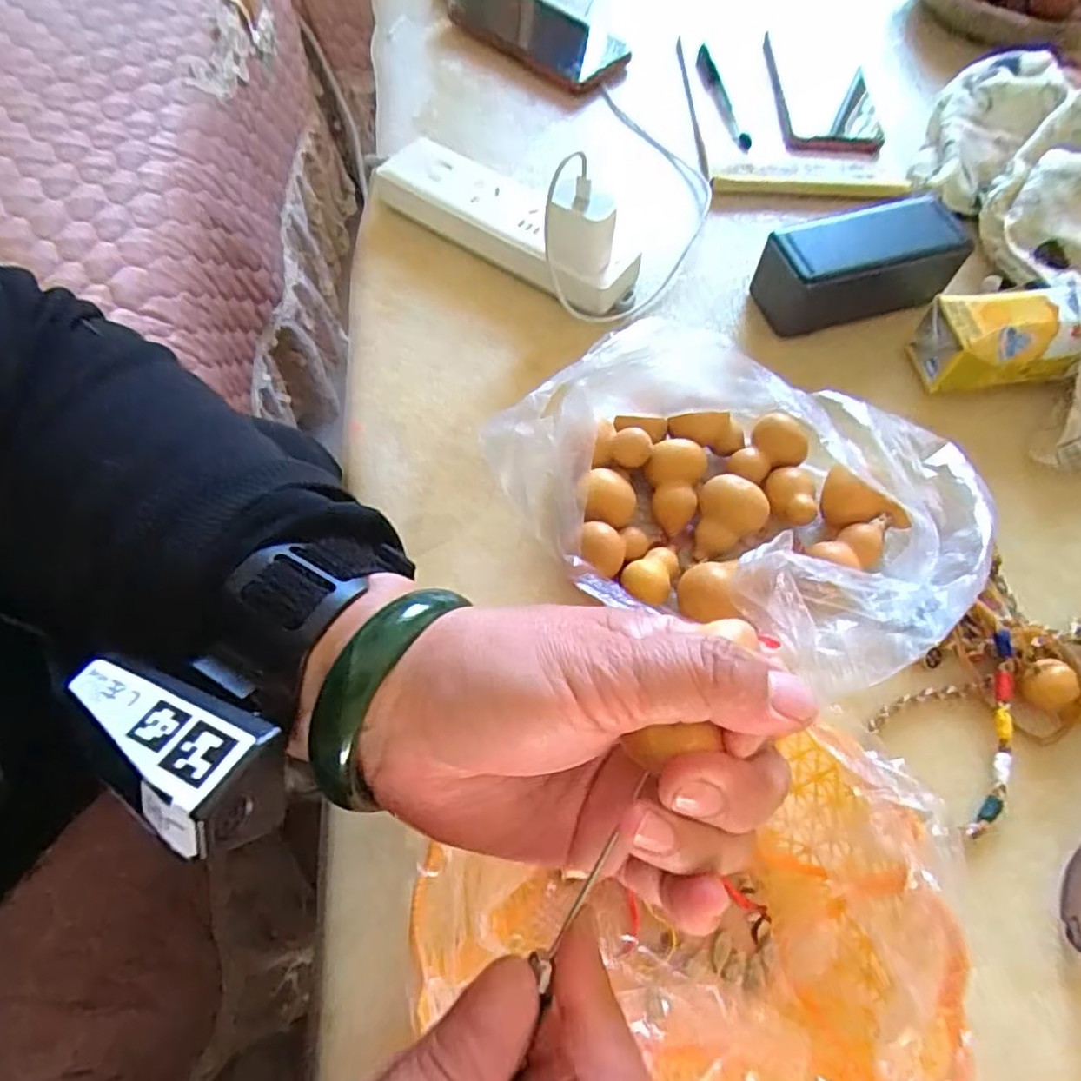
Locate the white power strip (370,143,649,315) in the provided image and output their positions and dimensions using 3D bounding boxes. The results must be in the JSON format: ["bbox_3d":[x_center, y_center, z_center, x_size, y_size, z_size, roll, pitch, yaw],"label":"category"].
[{"bbox_3d":[-0.022,-0.224,0.480,0.209,0.032,0.054,35,68,15],"label":"white power strip"}]

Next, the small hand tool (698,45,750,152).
[{"bbox_3d":[0.156,-0.381,0.577,0.017,0.014,0.143,-4,64,-3],"label":"small hand tool"}]

